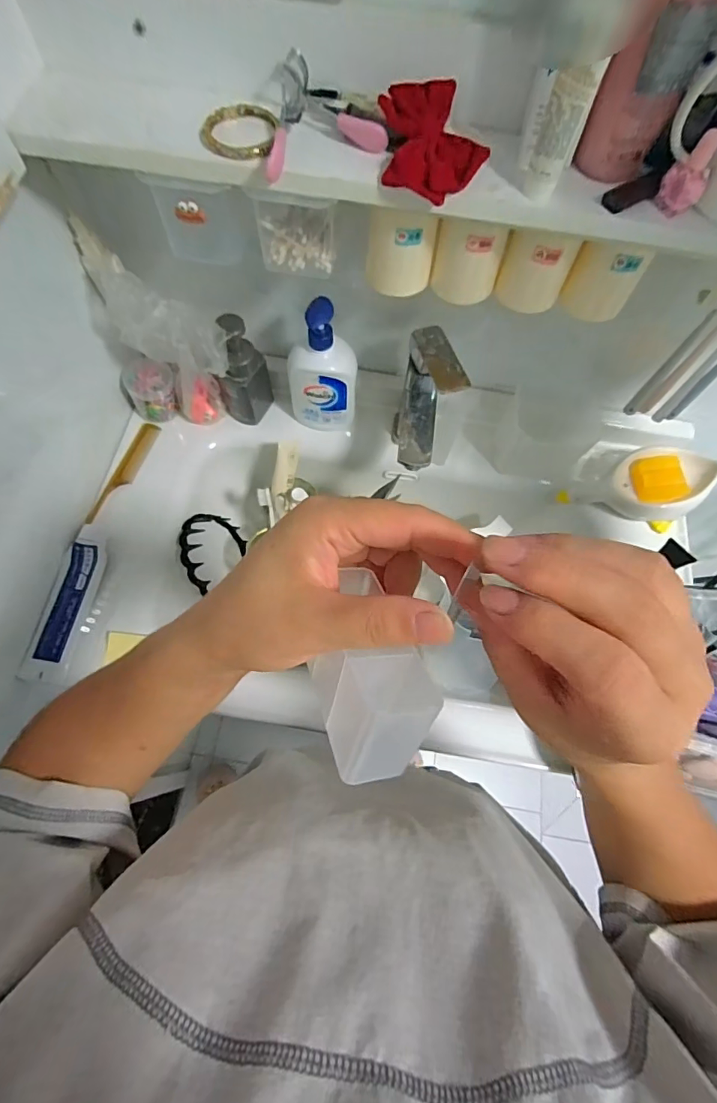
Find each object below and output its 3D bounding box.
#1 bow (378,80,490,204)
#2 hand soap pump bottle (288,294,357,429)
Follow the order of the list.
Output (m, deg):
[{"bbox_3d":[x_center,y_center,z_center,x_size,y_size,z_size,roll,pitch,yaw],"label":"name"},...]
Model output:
[{"bbox_3d":[0.054,-0.310,0.355,0.072,0.029,0.085,-4,68,-5],"label":"bow"},{"bbox_3d":[-0.046,-0.233,0.606,0.088,0.181,0.048,-4,68,-5],"label":"hand soap pump bottle"}]

